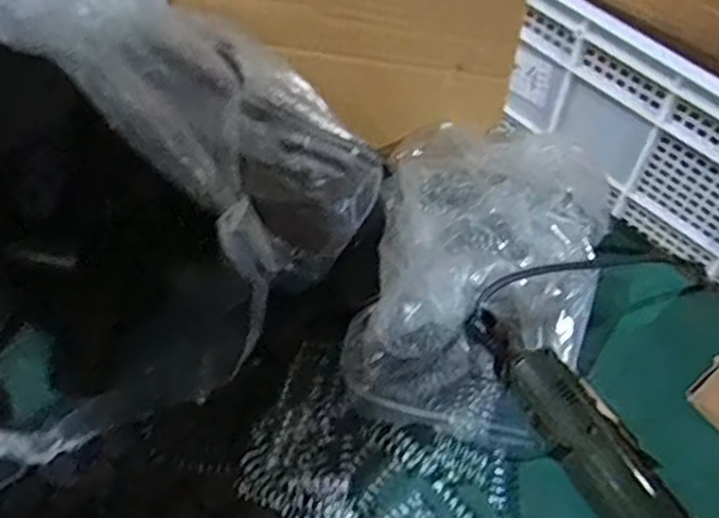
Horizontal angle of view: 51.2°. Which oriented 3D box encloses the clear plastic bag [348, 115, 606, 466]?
[{"bbox_3d":[0.089,0.007,0.518,0.159,0.078,0.224,11,57,6],"label":"clear plastic bag"}]

